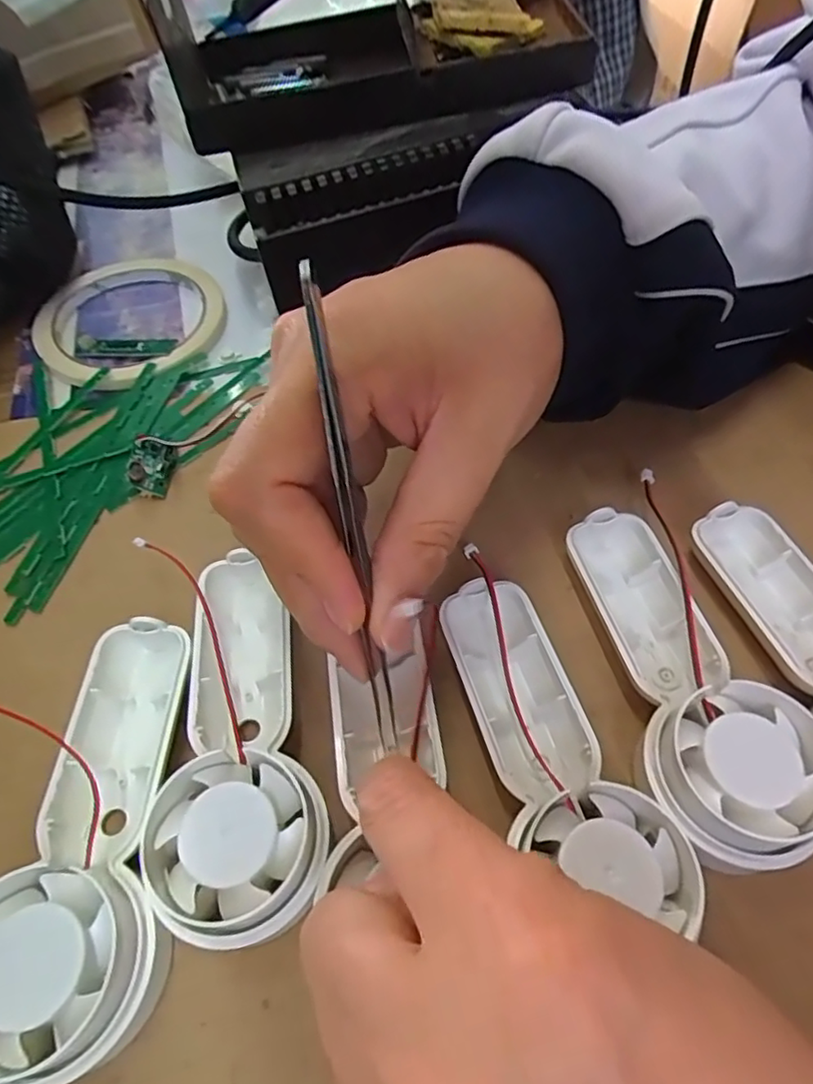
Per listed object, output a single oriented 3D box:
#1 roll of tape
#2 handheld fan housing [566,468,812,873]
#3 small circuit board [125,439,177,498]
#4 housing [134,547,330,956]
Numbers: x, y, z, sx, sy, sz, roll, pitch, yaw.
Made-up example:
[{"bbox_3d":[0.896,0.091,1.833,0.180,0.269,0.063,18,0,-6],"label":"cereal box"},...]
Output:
[{"bbox_3d":[-0.140,-0.114,0.313,0.091,0.008,0.094,-16,56,-9],"label":"roll of tape"},{"bbox_3d":[0.084,0.035,0.189,0.043,0.025,0.113,-7,55,-3],"label":"handheld fan housing"},{"bbox_3d":[-0.102,-0.031,0.246,0.017,0.006,0.022,20,61,-25],"label":"small circuit board"},{"bbox_3d":[-0.054,0.054,0.182,0.046,0.028,0.111,-14,55,-7],"label":"housing"}]

